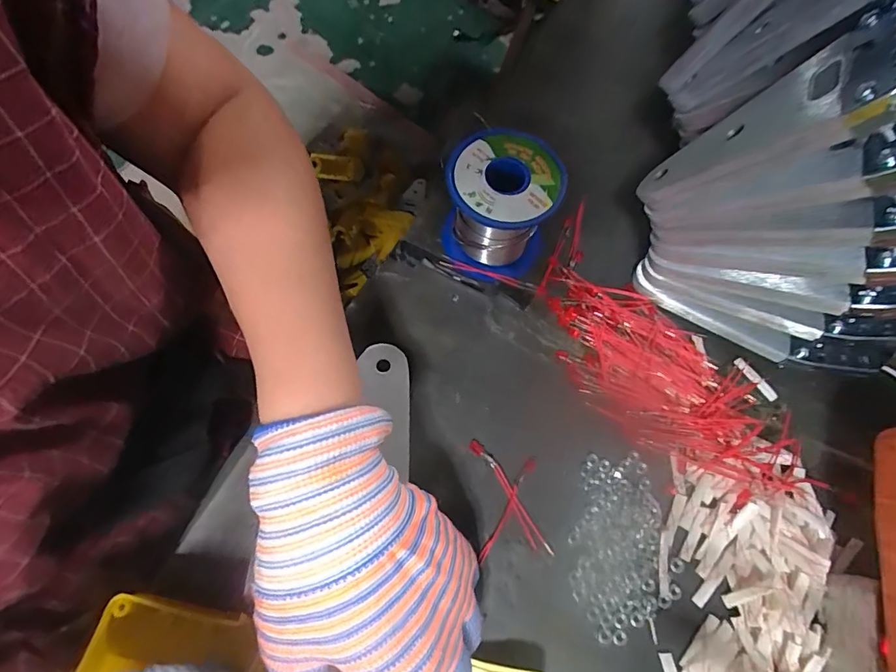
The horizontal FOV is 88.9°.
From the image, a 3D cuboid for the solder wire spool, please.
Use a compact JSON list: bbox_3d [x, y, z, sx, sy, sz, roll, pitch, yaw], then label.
[{"bbox_3d":[0.031,-0.078,0.281,0.063,0.064,0.062,1,68,-2],"label":"solder wire spool"}]

